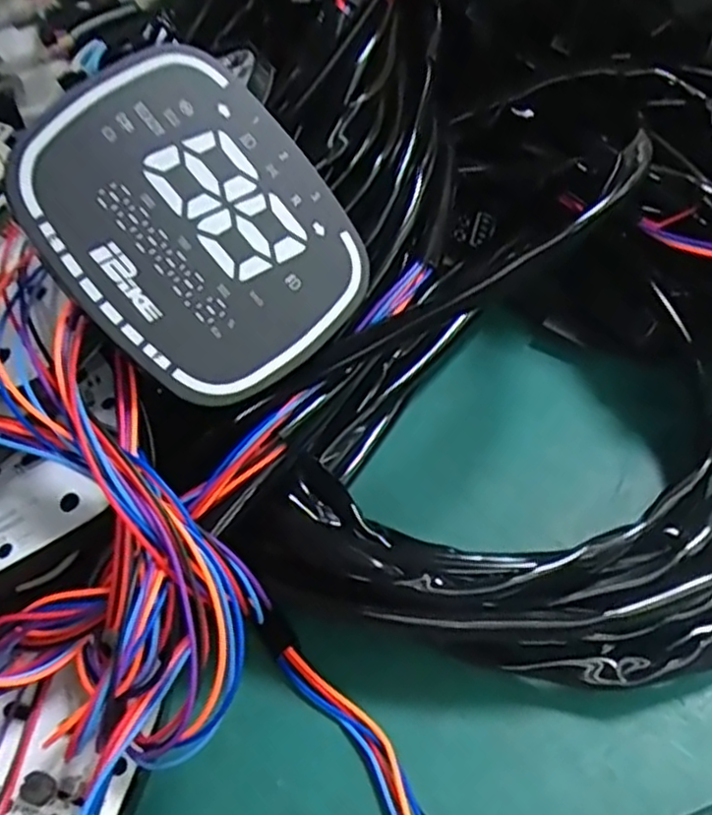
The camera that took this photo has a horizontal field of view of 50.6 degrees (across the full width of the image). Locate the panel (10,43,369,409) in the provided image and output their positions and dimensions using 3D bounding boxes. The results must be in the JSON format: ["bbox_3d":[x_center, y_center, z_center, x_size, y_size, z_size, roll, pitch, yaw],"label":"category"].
[{"bbox_3d":[-0.050,-0.059,0.246,0.088,0.007,0.107,-44,102,-19],"label":"panel"}]

